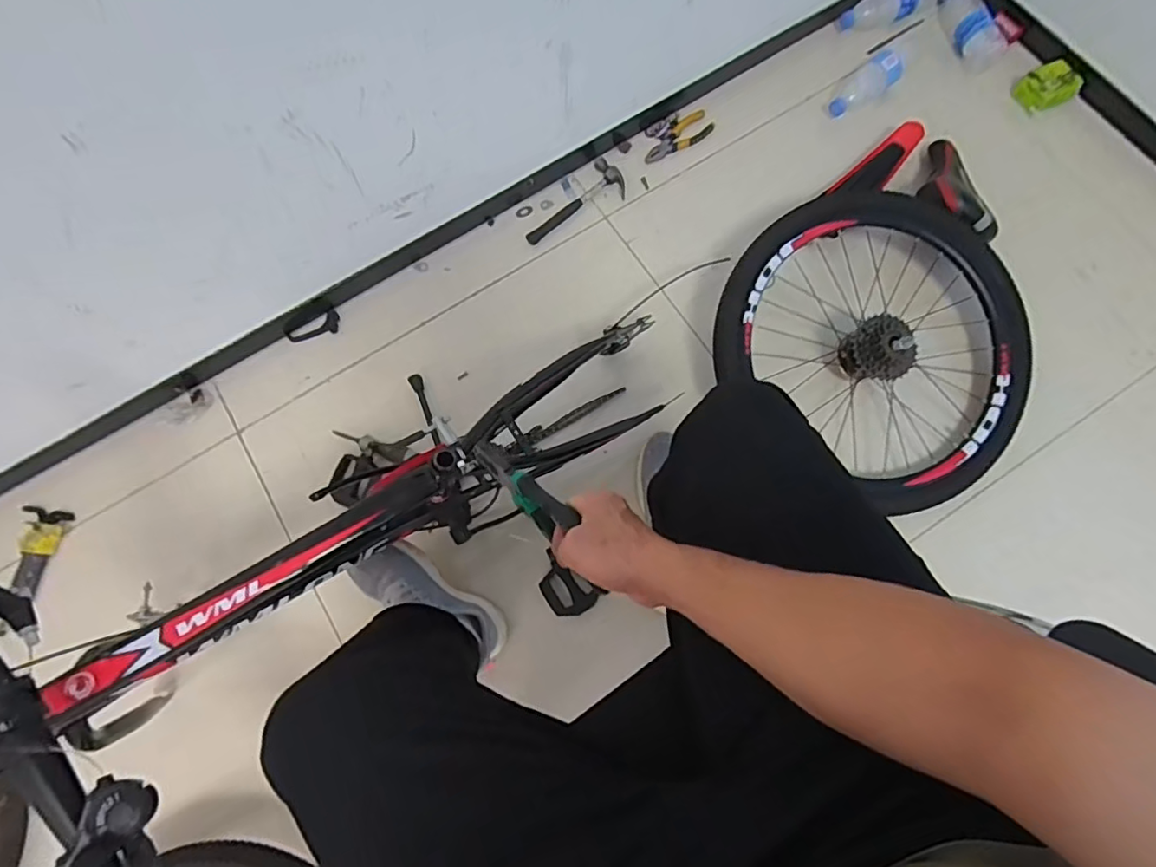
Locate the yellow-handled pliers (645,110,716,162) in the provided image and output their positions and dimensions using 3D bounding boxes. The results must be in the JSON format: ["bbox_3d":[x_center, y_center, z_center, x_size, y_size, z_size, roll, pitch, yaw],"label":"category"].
[{"bbox_3d":[0.203,-0.594,1.181,0.153,0.024,0.056,-36,78,-8],"label":"yellow-handled pliers"}]

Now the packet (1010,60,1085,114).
[{"bbox_3d":[0.925,-0.686,1.160,0.101,0.081,0.094,-17,76,-3],"label":"packet"}]

